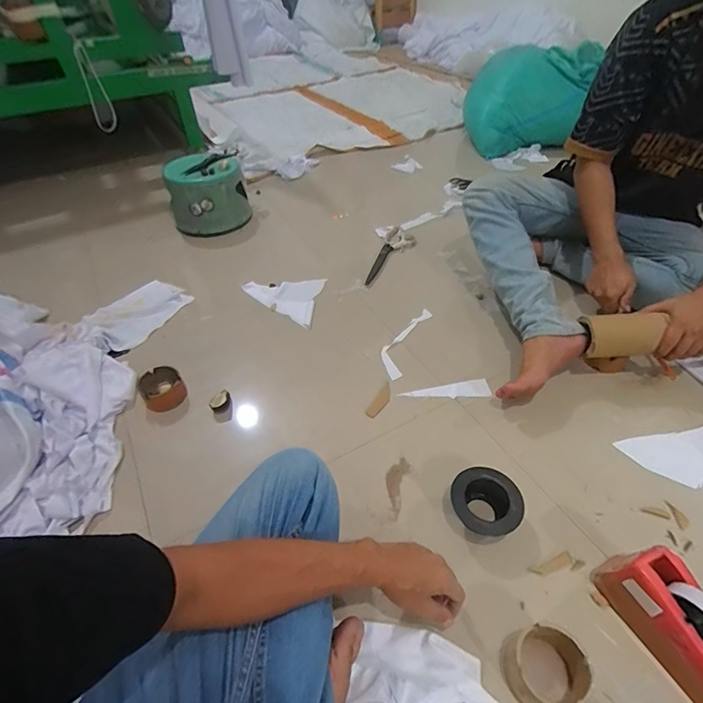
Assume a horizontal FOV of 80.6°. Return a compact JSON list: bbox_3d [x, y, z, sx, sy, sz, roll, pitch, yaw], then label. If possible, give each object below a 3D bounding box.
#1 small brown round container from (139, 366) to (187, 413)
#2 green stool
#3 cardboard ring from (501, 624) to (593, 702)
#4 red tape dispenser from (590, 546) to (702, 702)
[{"bbox_3d":[-0.383,0.076,0.842,0.080,0.043,0.081,-2,45,2],"label":"small brown round container"},{"bbox_3d":[-0.447,-0.487,1.296,0.246,0.178,0.220,-16,46,-13],"label":"green stool"},{"bbox_3d":[0.230,0.380,0.494,0.087,0.054,0.077,-14,46,-11],"label":"cardboard ring"},{"bbox_3d":[0.410,0.347,0.512,0.078,0.100,0.199,-20,47,-16],"label":"red tape dispenser"}]

